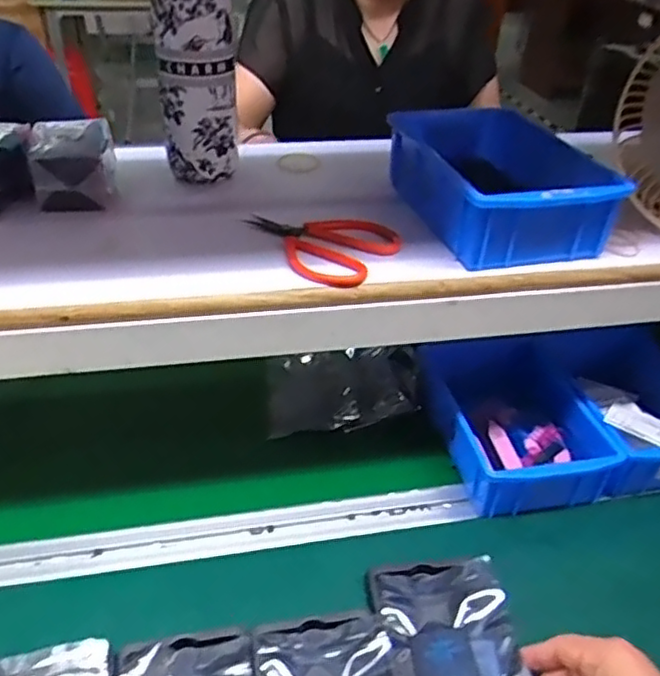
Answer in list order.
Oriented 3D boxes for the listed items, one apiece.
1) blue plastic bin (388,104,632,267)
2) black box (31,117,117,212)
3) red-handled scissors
[{"bbox_3d":[0.144,-0.142,0.590,0.139,0.077,0.208,-7,36,-14],"label":"blue plastic bin"},{"bbox_3d":[-0.223,-0.154,0.591,0.067,0.054,0.094,-8,36,-15],"label":"black box"},{"bbox_3d":[-0.015,-0.077,0.531,0.120,0.010,0.093,20,38,23],"label":"red-handled scissors"}]

